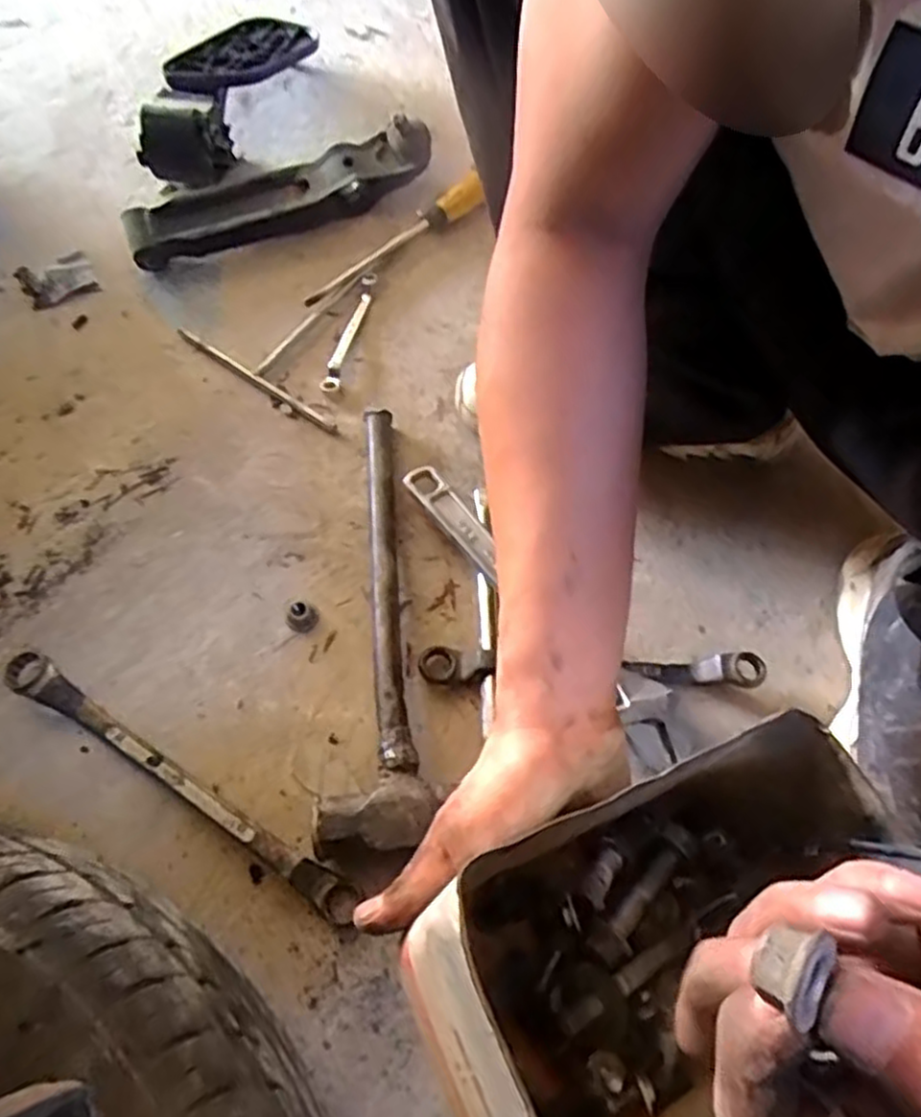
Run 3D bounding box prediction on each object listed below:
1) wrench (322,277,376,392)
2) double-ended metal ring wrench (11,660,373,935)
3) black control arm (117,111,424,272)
[{"bbox_3d":[-0.104,-0.213,0.686,0.014,0.015,0.138,13,65,7],"label":"wrench"},{"bbox_3d":[-0.194,0.151,0.501,0.295,0.029,0.024,30,68,14],"label":"double-ended metal ring wrench"},{"bbox_3d":[-0.175,-0.358,0.730,0.307,0.056,0.064,-26,67,-11],"label":"black control arm"}]

